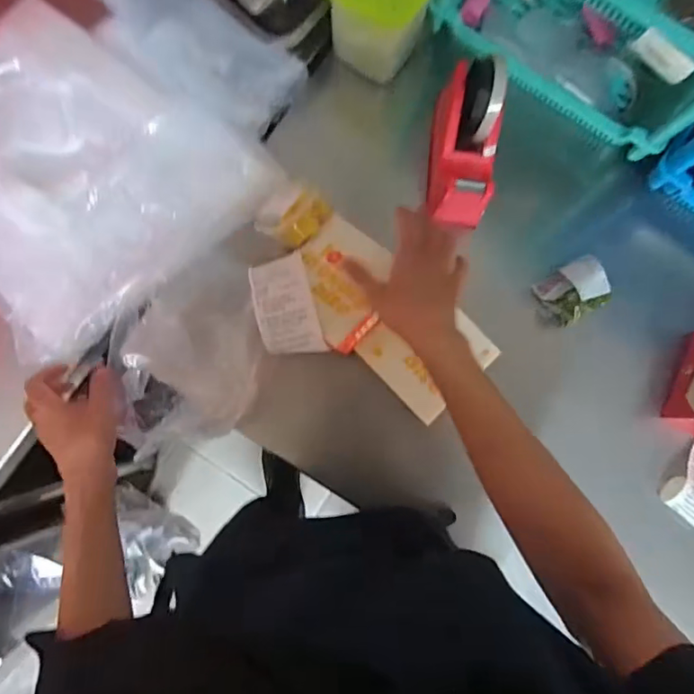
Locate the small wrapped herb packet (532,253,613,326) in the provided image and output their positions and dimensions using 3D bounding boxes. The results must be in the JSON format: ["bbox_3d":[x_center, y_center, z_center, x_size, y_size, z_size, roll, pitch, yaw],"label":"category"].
[{"bbox_3d":[0.247,-0.060,0.577,0.083,0.044,0.056,-31,85,-5],"label":"small wrapped herb packet"}]

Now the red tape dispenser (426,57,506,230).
[{"bbox_3d":[0.126,-0.215,0.556,0.067,0.098,0.157,10,83,-1],"label":"red tape dispenser"}]

